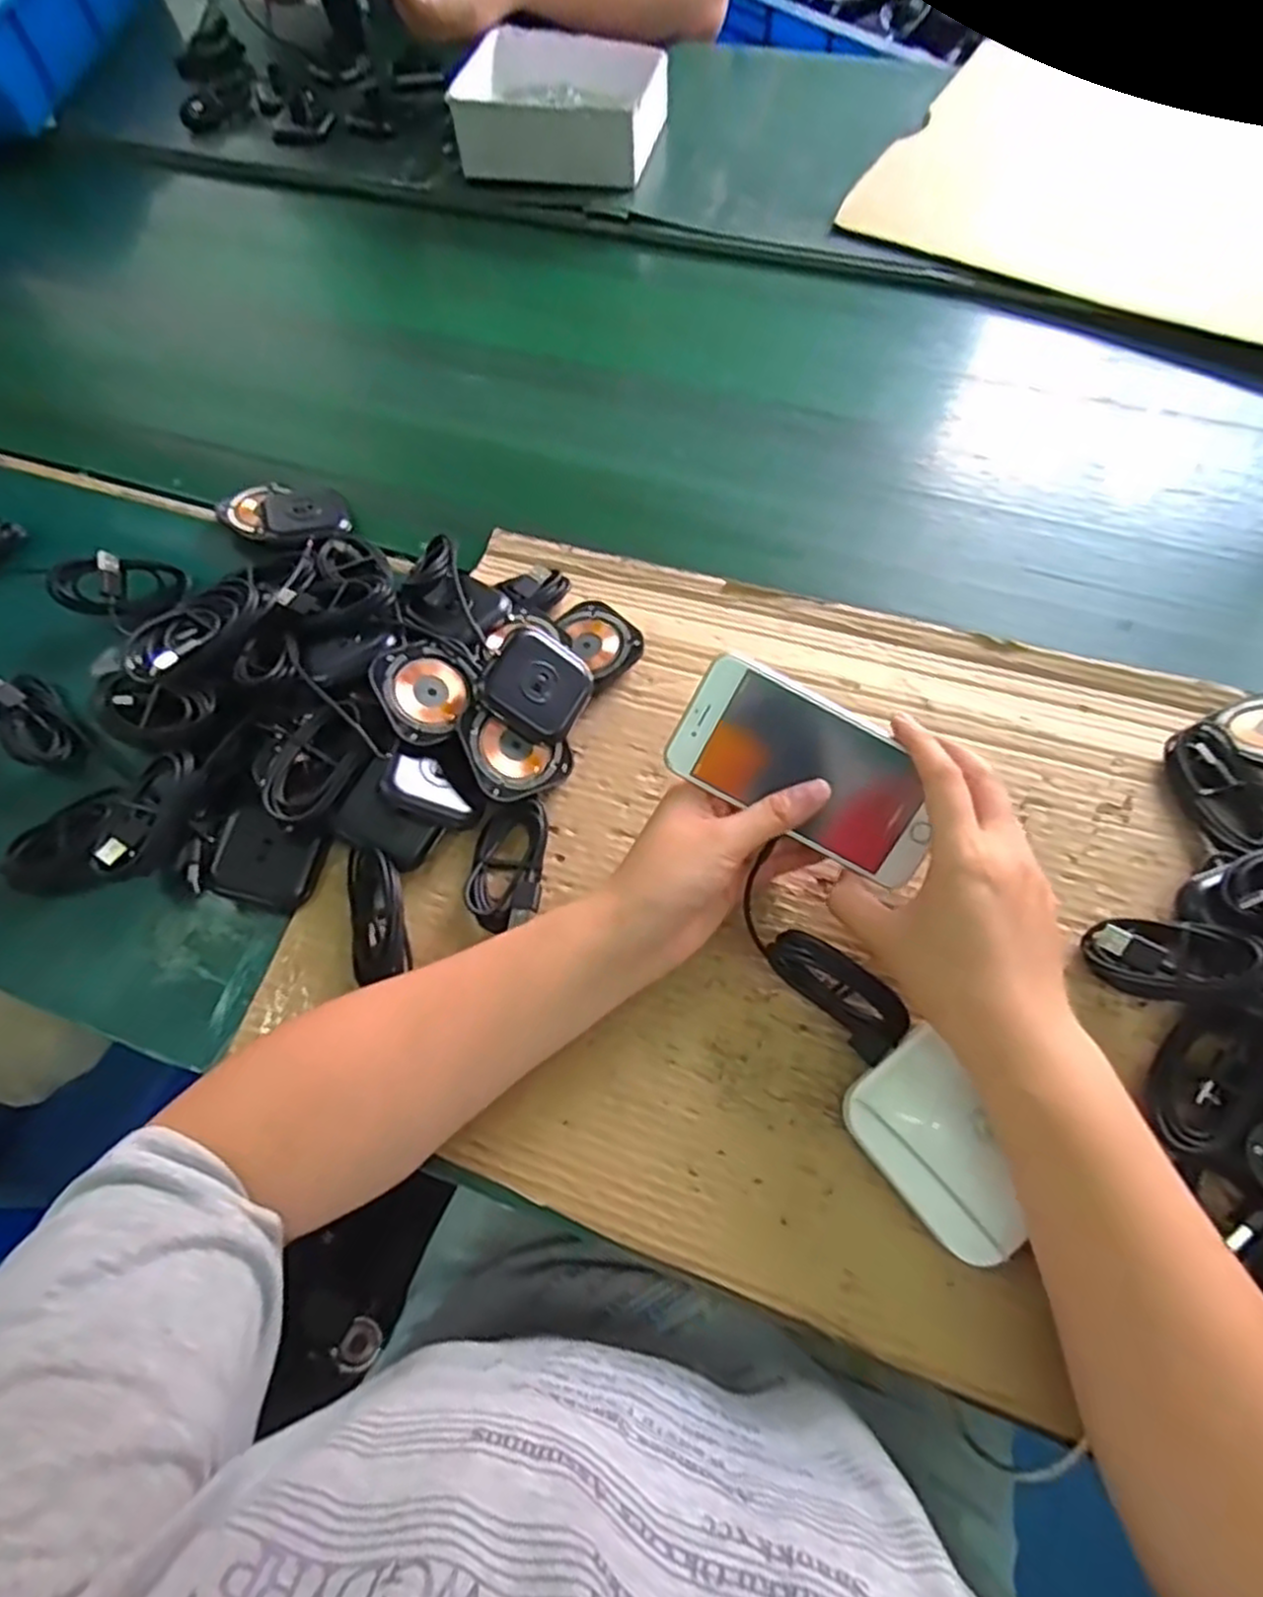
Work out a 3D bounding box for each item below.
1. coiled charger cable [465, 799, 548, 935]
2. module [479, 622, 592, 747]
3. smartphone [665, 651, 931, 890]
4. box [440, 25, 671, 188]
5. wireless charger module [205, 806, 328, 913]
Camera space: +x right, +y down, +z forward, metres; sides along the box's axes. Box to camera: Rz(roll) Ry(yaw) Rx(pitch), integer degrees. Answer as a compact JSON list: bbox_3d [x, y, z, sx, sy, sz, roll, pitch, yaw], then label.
[{"bbox_3d":[-0.068,0.037,0.420,0.040,0.018,0.073,2,66,4],"label":"coiled charger cable"},{"bbox_3d":[-0.052,-0.065,0.438,0.056,0.012,0.060,37,73,-16],"label":"module"},{"bbox_3d":[0.088,-0.013,0.369,0.133,0.012,0.065,30,105,1],"label":"smartphone"},{"bbox_3d":[-0.062,-0.647,0.705,0.181,0.055,0.169,9,65,8],"label":"box"},{"bbox_3d":[-0.206,0.034,0.426,0.056,0.010,0.051,17,84,-3],"label":"wireless charger module"}]

